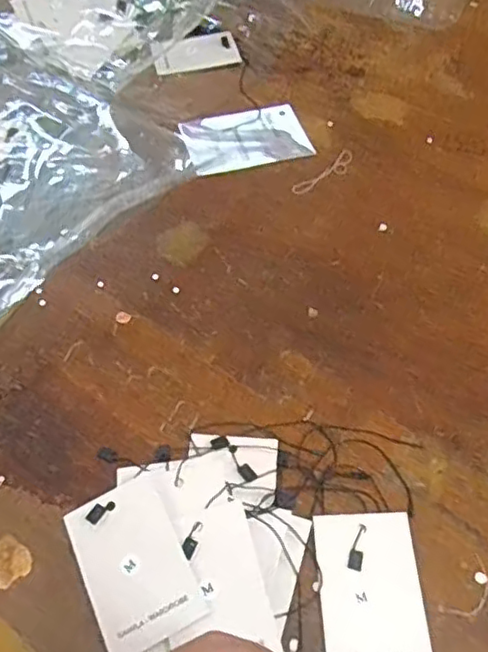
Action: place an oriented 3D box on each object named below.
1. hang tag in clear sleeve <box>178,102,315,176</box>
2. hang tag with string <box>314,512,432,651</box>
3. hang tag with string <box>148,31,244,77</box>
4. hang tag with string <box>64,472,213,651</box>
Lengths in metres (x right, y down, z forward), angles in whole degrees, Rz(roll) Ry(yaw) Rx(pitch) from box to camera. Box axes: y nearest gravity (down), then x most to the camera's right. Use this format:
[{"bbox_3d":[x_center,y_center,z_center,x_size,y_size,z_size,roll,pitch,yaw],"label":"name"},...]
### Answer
[{"bbox_3d":[0.002,-0.157,0.530,0.102,0.004,0.071,-13,55,-13],"label":"hang tag in clear sleeve"},{"bbox_3d":[0.064,0.133,0.316,0.050,0.005,0.077,-1,55,0],"label":"hang tag with string"},{"bbox_3d":[-0.046,-0.257,0.595,0.080,0.004,0.038,-15,76,-13],"label":"hang tag with string"},{"bbox_3d":[-0.056,0.119,0.319,0.050,0.004,0.081,-26,56,-12],"label":"hang tag with string"}]

